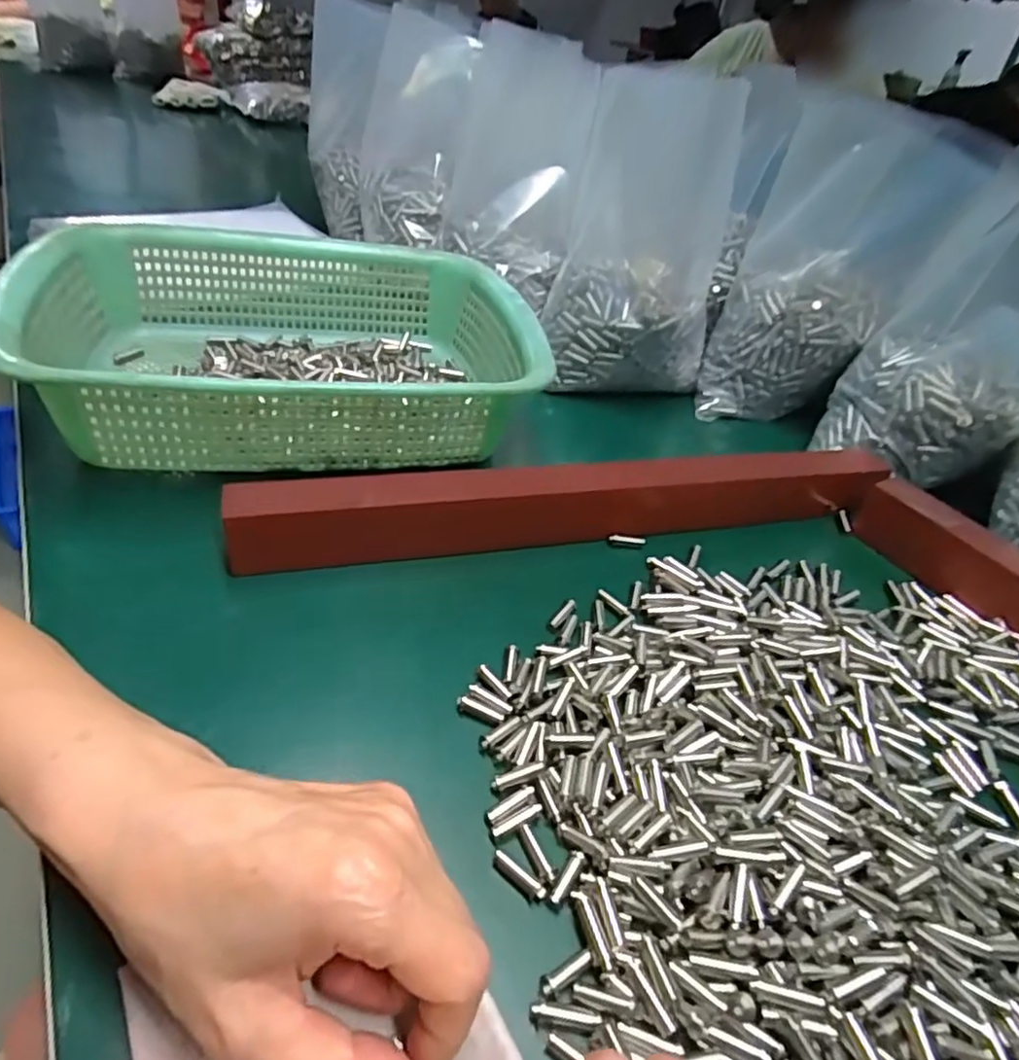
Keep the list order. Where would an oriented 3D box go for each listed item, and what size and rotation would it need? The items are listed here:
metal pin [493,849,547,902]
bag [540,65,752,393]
[{"bbox_3d":[0.003,0.118,0.224,0.021,0.005,0.006,31,45,25],"label":"metal pin"},{"bbox_3d":[0.104,-0.223,0.501,0.122,0.204,0.120,15,38,6],"label":"bag"}]

